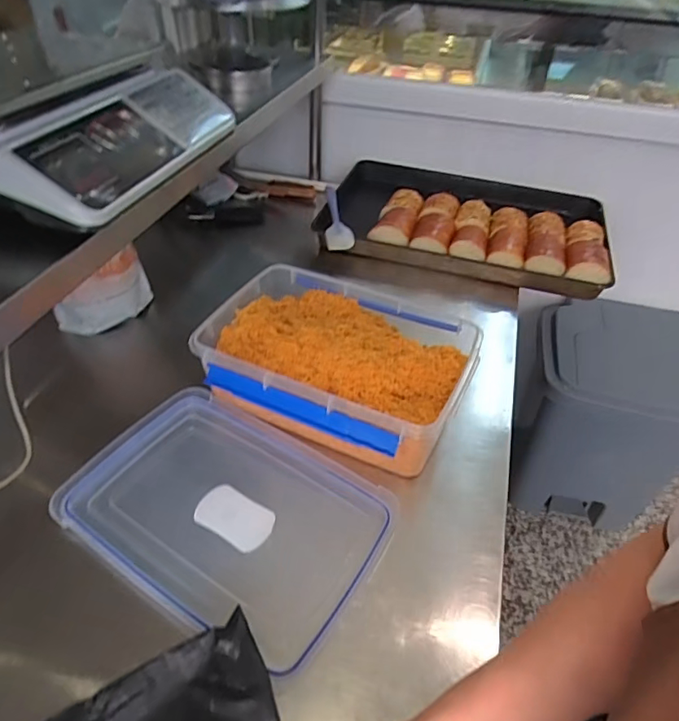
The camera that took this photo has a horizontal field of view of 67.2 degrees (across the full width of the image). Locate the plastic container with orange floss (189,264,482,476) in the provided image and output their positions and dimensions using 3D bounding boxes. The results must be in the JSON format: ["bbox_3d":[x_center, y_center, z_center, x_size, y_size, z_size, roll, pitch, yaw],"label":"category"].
[{"bbox_3d":[-0.001,0.000,0.743,0.363,0.113,0.271,20,46,17],"label":"plastic container with orange floss"}]

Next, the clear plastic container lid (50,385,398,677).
[{"bbox_3d":[-0.140,0.177,0.623,0.372,0.023,0.246,24,47,21],"label":"clear plastic container lid"}]

